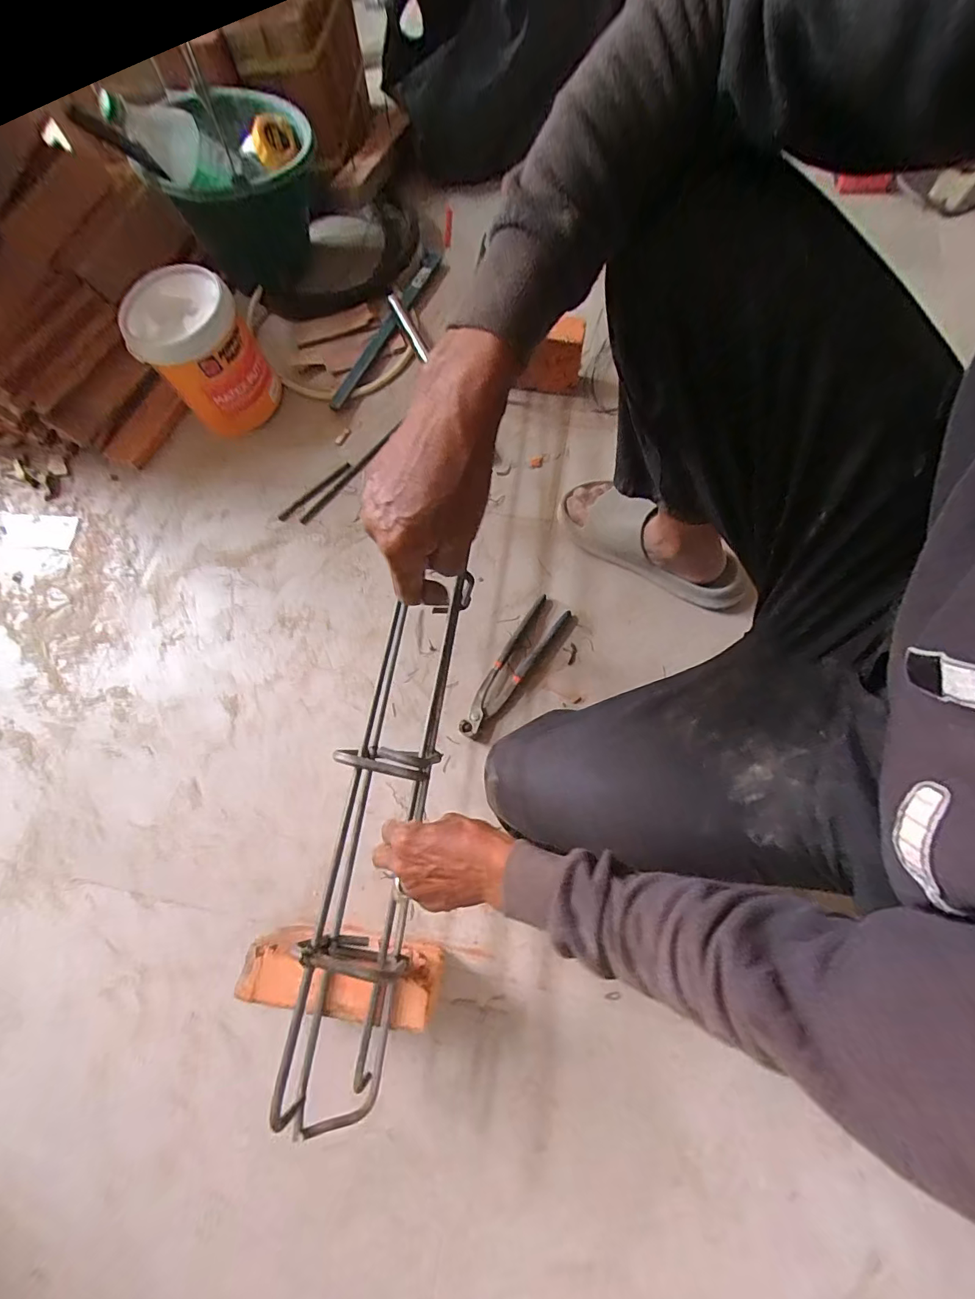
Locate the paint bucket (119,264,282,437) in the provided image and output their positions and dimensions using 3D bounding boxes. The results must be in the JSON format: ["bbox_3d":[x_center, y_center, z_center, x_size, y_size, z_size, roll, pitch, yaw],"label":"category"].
[{"bbox_3d":[-0.441,-0.462,0.735,0.146,0.170,0.171,-40,75,-10],"label":"paint bucket"}]

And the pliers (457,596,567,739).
[{"bbox_3d":[0.036,0.024,0.648,0.047,0.017,0.220,32,76,12],"label":"pliers"}]

